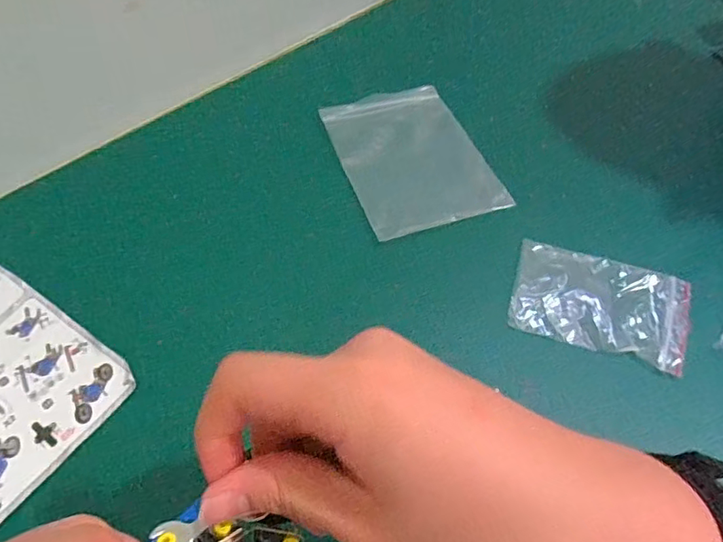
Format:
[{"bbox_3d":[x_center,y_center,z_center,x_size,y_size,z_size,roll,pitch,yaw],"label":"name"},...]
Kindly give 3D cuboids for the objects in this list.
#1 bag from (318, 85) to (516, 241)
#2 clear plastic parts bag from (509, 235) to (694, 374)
[{"bbox_3d":[0.041,-0.106,0.457,0.117,0.010,0.179,-16,56,-11],"label":"bag"},{"bbox_3d":[0.166,0.020,0.363,0.113,0.010,0.076,17,56,12],"label":"clear plastic parts bag"}]

